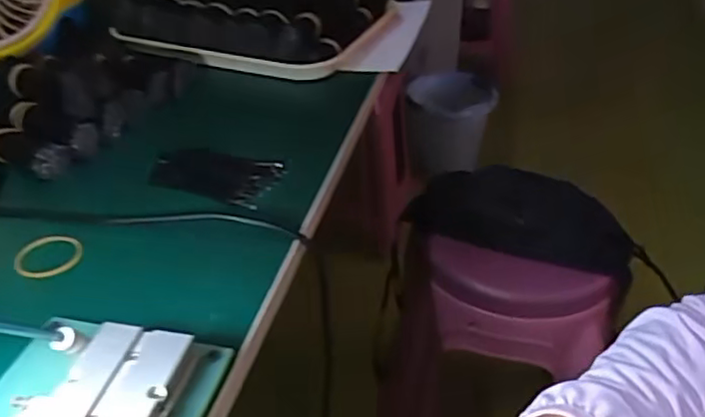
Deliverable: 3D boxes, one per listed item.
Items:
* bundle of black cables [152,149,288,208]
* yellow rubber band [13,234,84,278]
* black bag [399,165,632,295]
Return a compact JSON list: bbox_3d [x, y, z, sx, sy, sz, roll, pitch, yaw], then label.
[{"bbox_3d":[-0.116,-0.032,0.513,0.110,0.007,0.065,11,40,14],"label":"bundle of black cables"},{"bbox_3d":[-0.218,0.034,0.444,0.045,0.008,0.044,0,38,0],"label":"yellow rubber band"},{"bbox_3d":[0.241,0.003,0.861,0.293,0.057,0.160,20,43,24],"label":"black bag"}]

